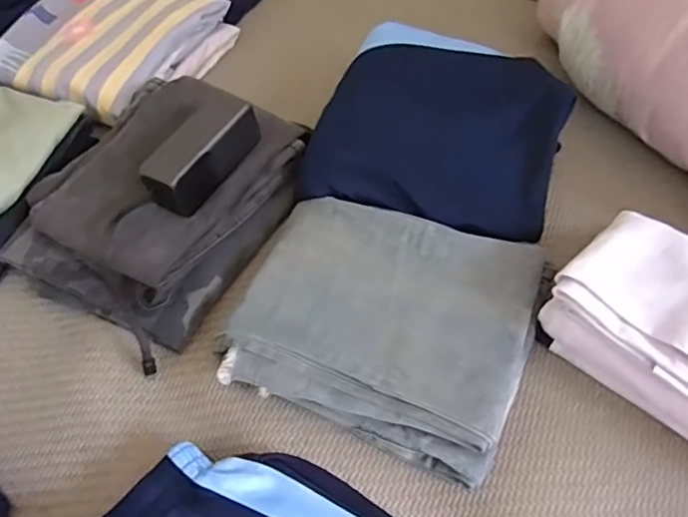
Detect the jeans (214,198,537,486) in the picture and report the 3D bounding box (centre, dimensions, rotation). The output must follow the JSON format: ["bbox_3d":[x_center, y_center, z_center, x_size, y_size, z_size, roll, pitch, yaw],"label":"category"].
[{"bbox_3d":[0.038,0.056,0.548,0.252,0.051,0.212,16,59,18],"label":"jeans"}]

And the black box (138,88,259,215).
[{"bbox_3d":[-0.153,-0.112,0.621,0.061,0.052,0.137,24,61,22],"label":"black box"}]

